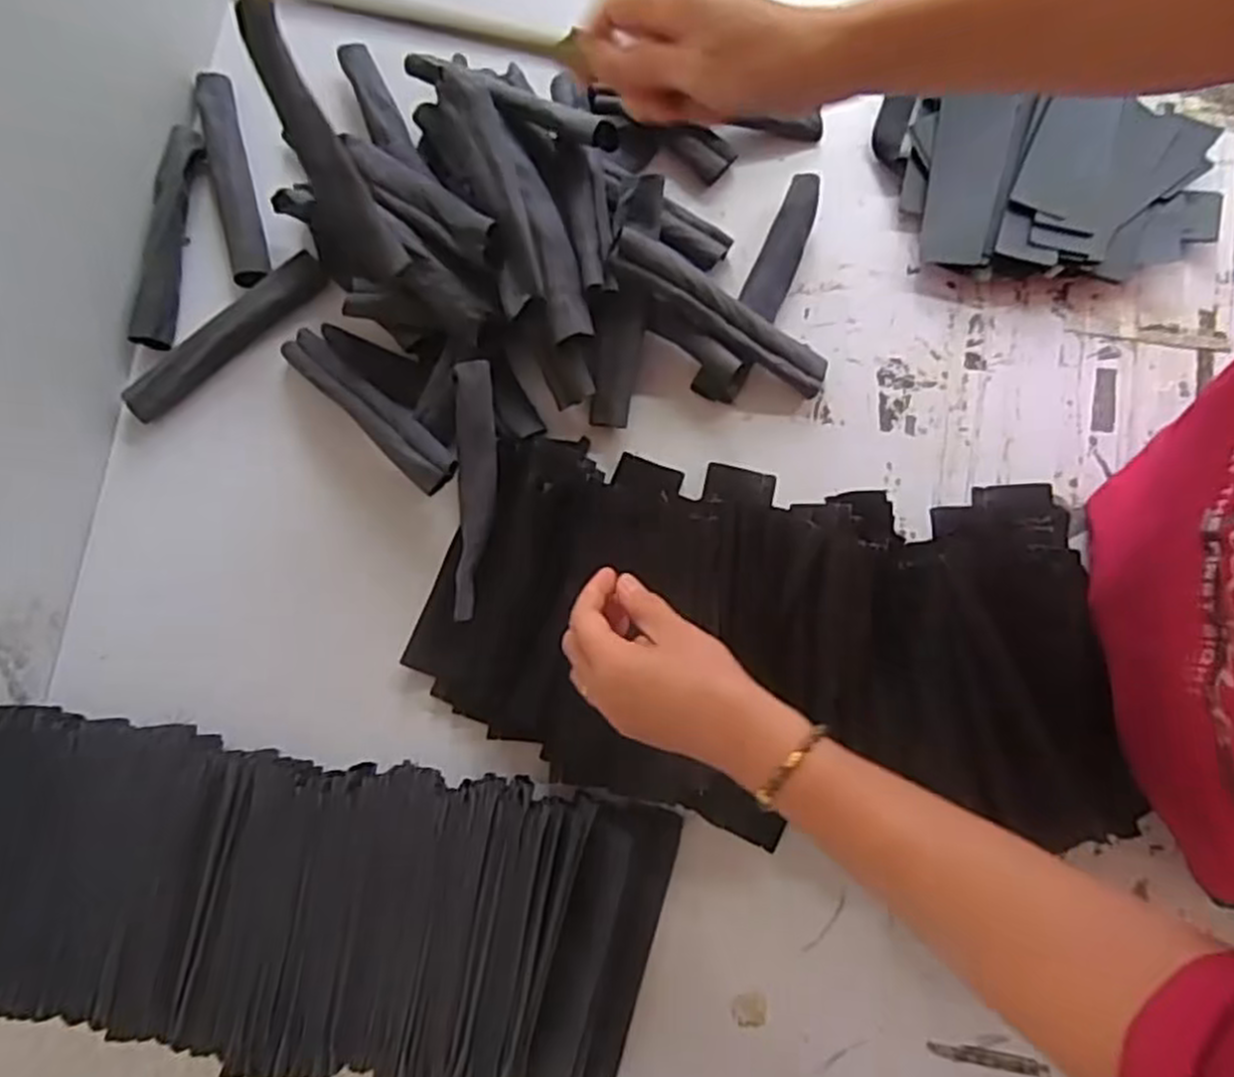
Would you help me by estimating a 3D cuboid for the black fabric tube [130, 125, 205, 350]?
[{"bbox_3d":[-0.370,-0.251,0.637,0.034,0.029,0.187,4,82,3],"label":"black fabric tube"}]

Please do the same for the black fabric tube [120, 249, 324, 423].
[{"bbox_3d":[-0.316,-0.164,0.635,0.186,0.019,0.032,-40,82,-3],"label":"black fabric tube"}]

